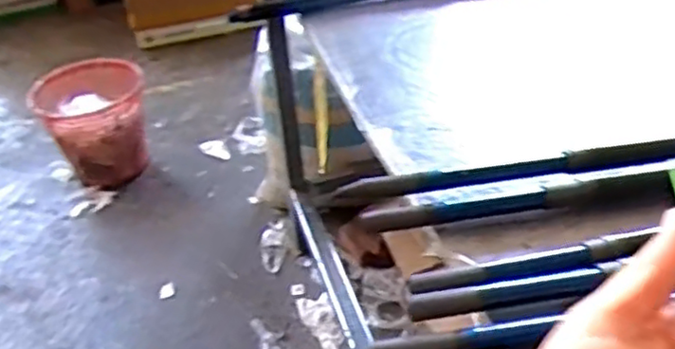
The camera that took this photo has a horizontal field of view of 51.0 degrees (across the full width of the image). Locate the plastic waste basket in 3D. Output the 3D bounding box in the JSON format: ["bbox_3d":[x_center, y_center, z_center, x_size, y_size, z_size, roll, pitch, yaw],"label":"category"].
[{"bbox_3d":[-0.598,-0.131,1.762,0.257,0.246,0.234,-14,37,-10],"label":"plastic waste basket"}]

